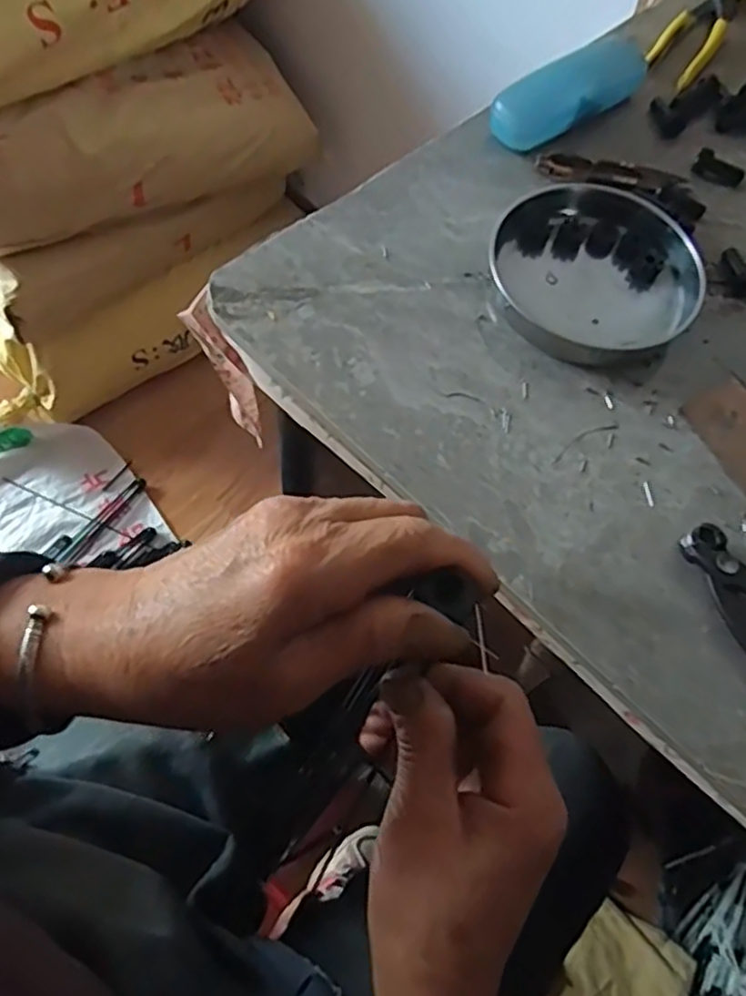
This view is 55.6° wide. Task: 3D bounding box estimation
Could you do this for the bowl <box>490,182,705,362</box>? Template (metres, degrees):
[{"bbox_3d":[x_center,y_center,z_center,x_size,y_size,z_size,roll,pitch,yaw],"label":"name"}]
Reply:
[{"bbox_3d":[0.150,-0.152,0.474,0.133,0.026,0.127,2,63,-4],"label":"bowl"}]

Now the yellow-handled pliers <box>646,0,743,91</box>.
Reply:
[{"bbox_3d":[0.289,-0.413,0.626,0.045,0.018,0.153,32,66,11],"label":"yellow-handled pliers"}]

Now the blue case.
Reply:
[{"bbox_3d":[0.159,-0.320,0.557,0.157,0.037,0.048,-34,71,-19],"label":"blue case"}]

